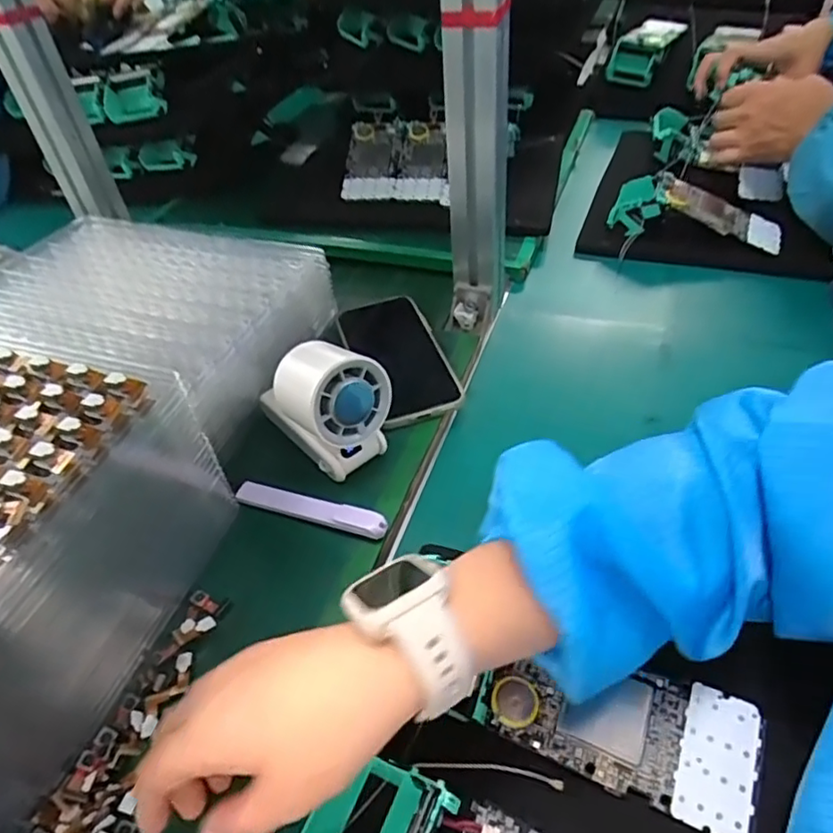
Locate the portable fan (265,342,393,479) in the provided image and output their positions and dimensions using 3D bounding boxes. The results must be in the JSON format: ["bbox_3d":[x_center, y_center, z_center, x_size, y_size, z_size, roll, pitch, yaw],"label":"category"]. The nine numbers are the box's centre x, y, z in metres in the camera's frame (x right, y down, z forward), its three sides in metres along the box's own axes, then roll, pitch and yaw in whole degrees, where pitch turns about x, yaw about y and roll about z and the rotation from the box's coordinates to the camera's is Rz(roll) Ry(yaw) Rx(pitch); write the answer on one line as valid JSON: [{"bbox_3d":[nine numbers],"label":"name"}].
[{"bbox_3d":[-0.067,-0.005,0.416,0.084,0.087,0.061,27,51,26],"label":"portable fan"}]

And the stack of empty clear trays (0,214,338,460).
[{"bbox_3d":[-0.241,-0.092,0.540,0.306,0.070,0.213,13,44,20],"label":"stack of empty clear trays"}]

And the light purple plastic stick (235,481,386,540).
[{"bbox_3d":[-0.073,0.062,0.411,0.112,0.014,0.018,12,44,18],"label":"light purple plastic stick"}]

